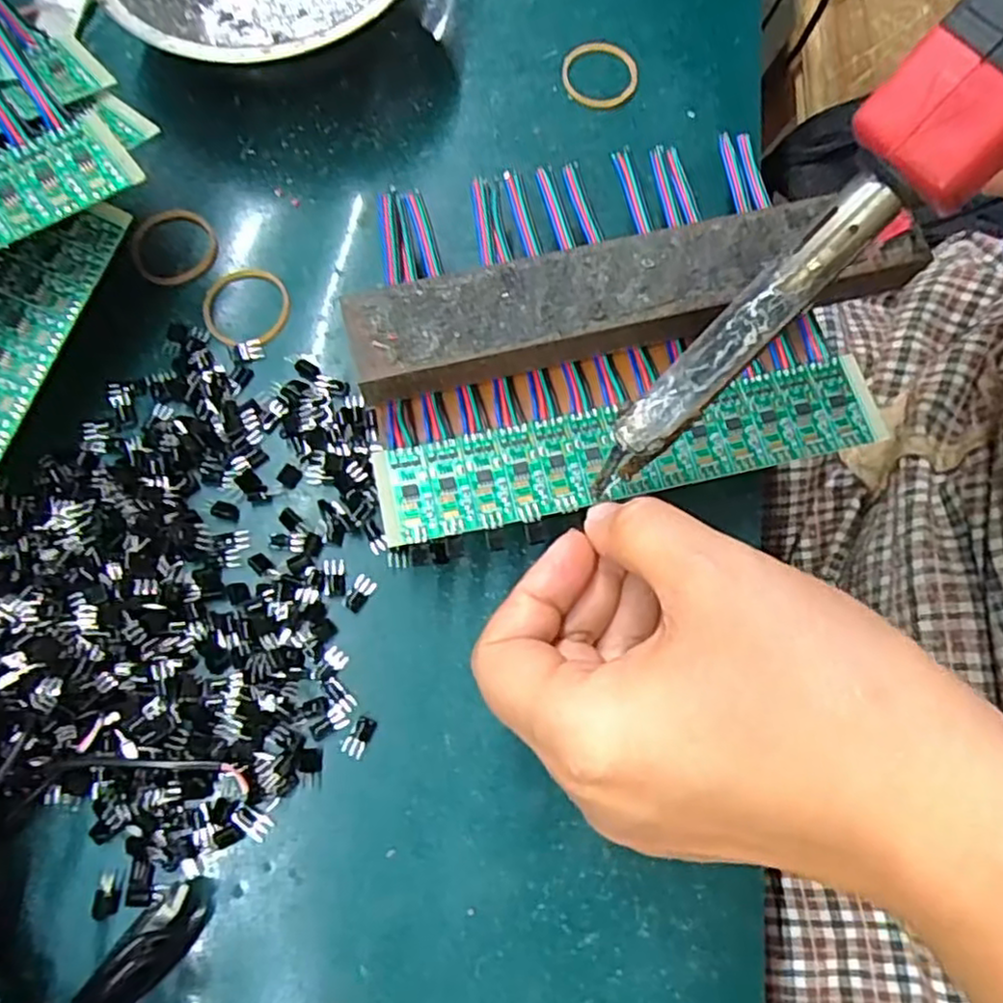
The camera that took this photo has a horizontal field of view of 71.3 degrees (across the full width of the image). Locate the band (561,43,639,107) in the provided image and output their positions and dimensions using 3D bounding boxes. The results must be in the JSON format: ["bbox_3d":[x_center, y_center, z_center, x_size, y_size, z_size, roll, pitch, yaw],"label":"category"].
[{"bbox_3d":[0.041,-0.180,0.291,0.030,0.004,0.033,0,73,-1],"label":"band"}]

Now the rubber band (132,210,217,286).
[{"bbox_3d":[-0.125,-0.099,0.267,0.030,0.004,0.033,-10,74,-4],"label":"rubber band"}]

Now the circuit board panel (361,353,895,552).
[{"bbox_3d":[0.042,-0.018,0.227,0.163,0.004,0.033,-12,74,-4],"label":"circuit board panel"}]

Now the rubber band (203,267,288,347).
[{"bbox_3d":[-0.095,-0.073,0.259,0.032,0.004,0.033,0,73,-1],"label":"rubber band"}]

